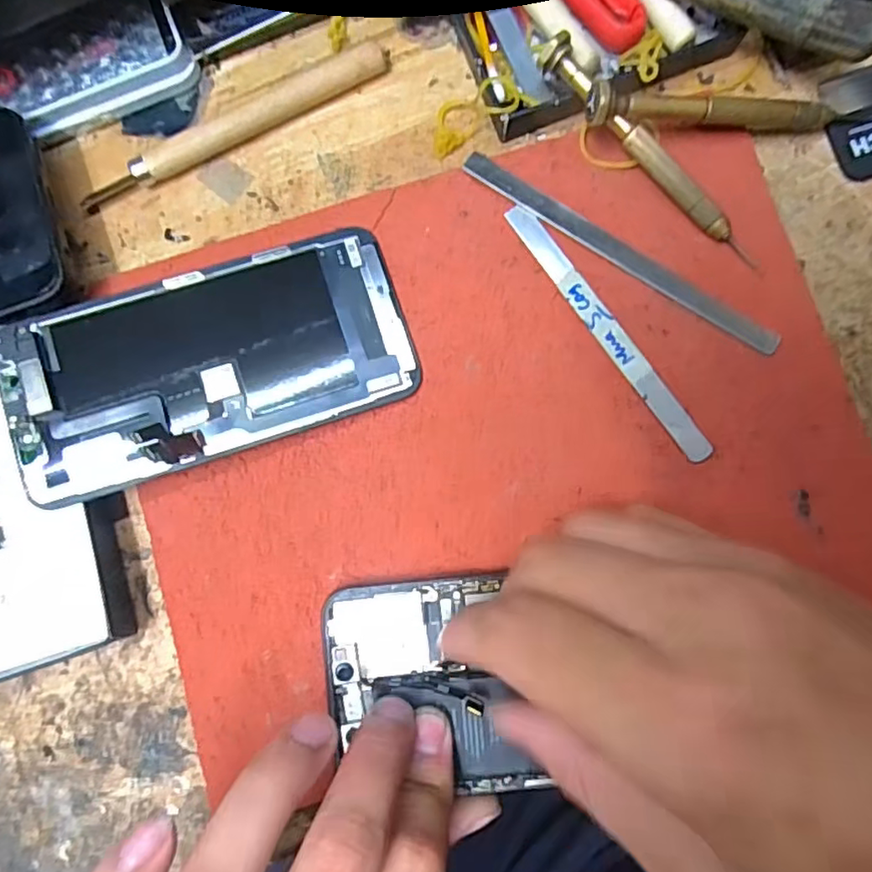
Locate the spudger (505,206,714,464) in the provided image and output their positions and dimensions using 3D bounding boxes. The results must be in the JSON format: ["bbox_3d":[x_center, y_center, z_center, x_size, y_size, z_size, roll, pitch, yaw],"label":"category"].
[{"bbox_3d":[0.062,-0.038,0.217,0.009,0.004,0.112,-35,84,-2],"label":"spudger"}]

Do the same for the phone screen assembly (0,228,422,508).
[{"bbox_3d":[-0.079,-0.027,0.214,0.138,0.008,0.067,-18,83,-7],"label":"phone screen assembly"}]

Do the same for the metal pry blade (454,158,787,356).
[{"bbox_3d":[0.067,-0.067,0.220,0.129,0.004,0.009,34,86,5],"label":"metal pry blade"}]

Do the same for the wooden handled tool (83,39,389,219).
[{"bbox_3d":[-0.078,-0.119,0.231,0.128,0.012,0.009,-26,84,-1],"label":"wooden handled tool"}]

